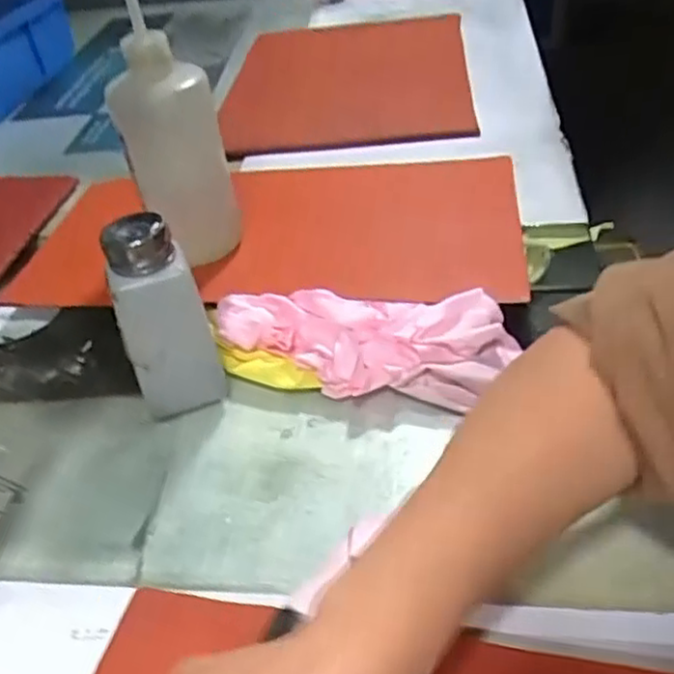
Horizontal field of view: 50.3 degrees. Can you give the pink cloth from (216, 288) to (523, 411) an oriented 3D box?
[{"bbox_3d":[0.018,0.001,0.483,0.204,0.042,0.082,5,39,15],"label":"pink cloth"}]

